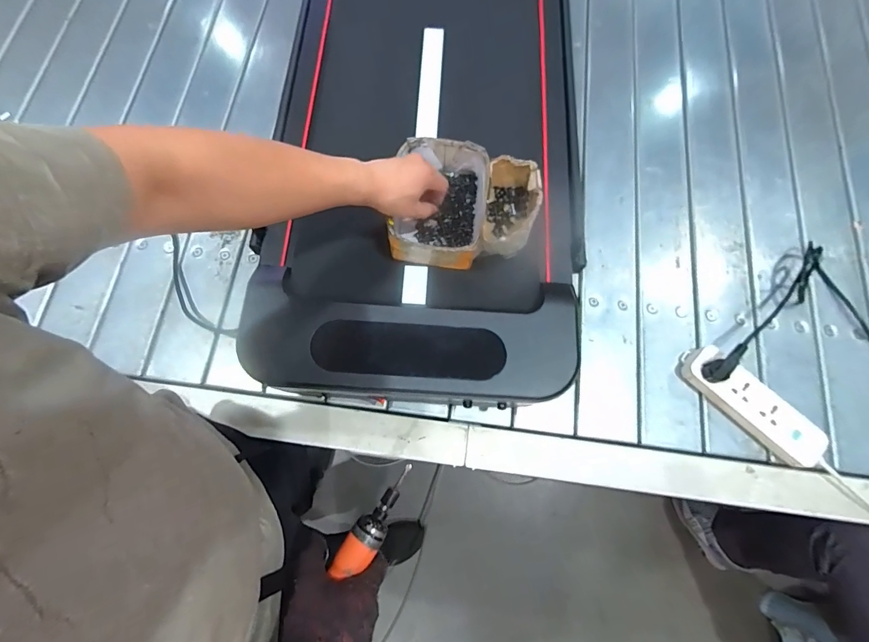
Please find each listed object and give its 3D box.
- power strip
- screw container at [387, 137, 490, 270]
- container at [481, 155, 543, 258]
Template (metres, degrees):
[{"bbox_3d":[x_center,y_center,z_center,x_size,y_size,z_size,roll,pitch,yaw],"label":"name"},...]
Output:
[{"bbox_3d":[0.495,0.132,0.642,0.220,0.041,0.071,43,81,13],"label":"power strip"},{"bbox_3d":[0.007,-0.181,0.639,0.139,0.071,0.188,9,71,2],"label":"screw container"},{"bbox_3d":[0.118,-0.170,0.637,0.082,0.068,0.158,7,75,5],"label":"container"}]

